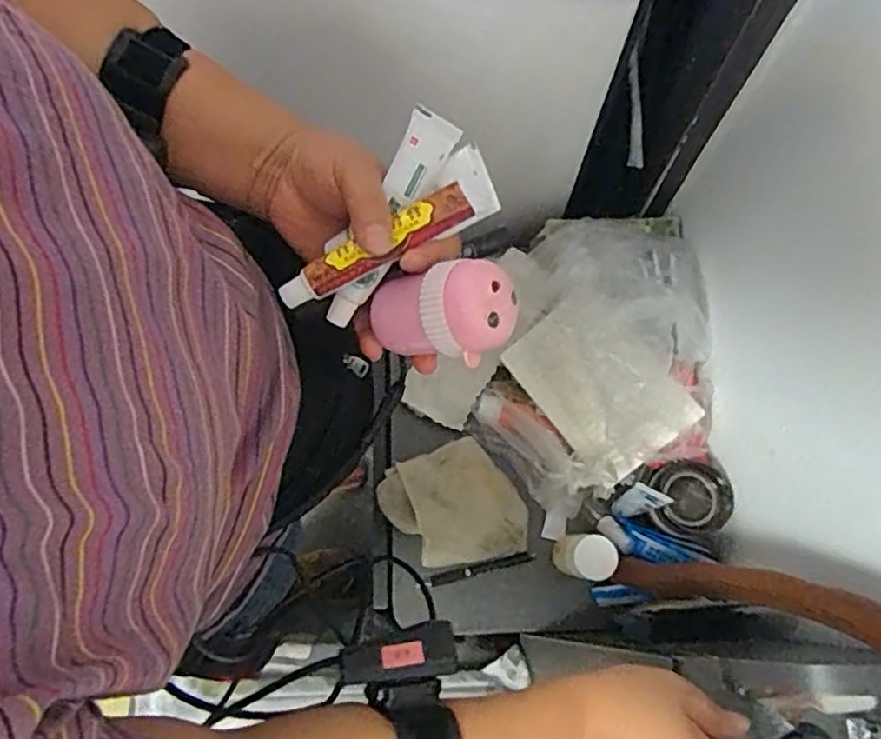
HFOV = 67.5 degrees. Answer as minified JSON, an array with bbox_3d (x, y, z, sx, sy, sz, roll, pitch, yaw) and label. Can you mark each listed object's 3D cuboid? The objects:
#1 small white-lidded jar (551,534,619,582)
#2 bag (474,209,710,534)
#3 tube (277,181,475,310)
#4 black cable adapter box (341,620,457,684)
[{"bbox_3d":[0.154,0.203,0.711,0.047,0.117,0.044,0,72,-1],"label":"small white-lidded jar"},{"bbox_3d":[0.198,-0.015,0.747,0.246,0.140,0.384,22,73,6],"label":"bag"},{"bbox_3d":[-0.036,-0.065,0.353,0.111,0.010,0.022,-29,74,5],"label":"tube"},{"bbox_3d":[-0.025,0.167,0.384,0.065,0.015,0.028,-10,72,-4],"label":"black cable adapter box"}]

